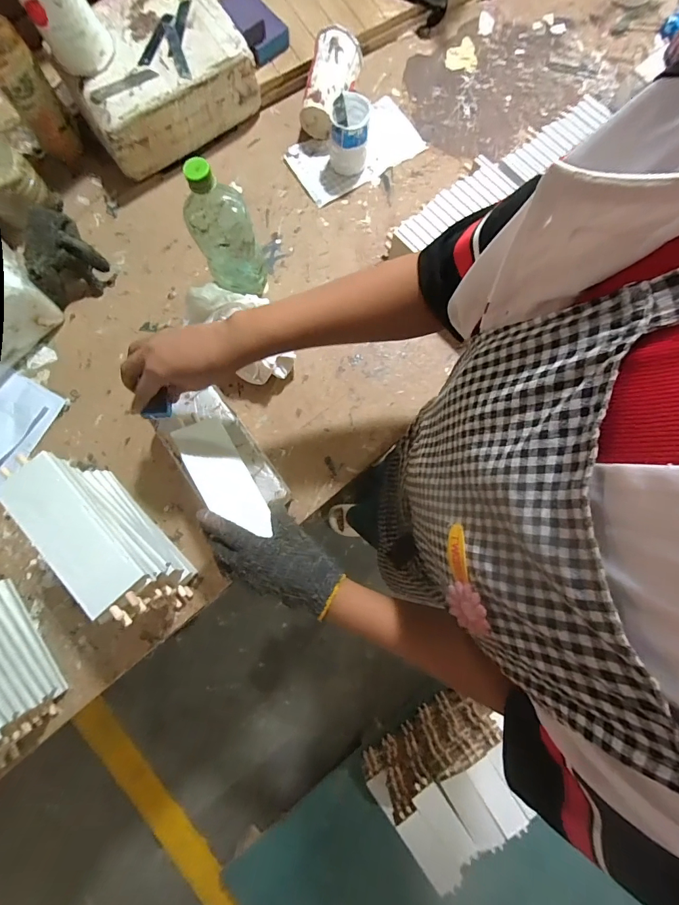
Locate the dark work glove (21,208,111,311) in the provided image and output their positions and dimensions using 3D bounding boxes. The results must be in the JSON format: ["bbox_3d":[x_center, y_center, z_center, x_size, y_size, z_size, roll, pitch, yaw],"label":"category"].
[{"bbox_3d":[-0.422,-0.290,0.578,0.090,0.084,0.106,44,83,8],"label":"dark work glove"}]

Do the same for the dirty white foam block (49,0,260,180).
[{"bbox_3d":[-0.296,-0.605,0.622,0.266,0.110,0.206,-37,87,-8],"label":"dirty white foam block"}]

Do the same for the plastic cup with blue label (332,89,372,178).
[{"bbox_3d":[0.015,-0.516,0.626,0.063,0.084,0.073,3,79,1],"label":"plastic cup with blue label"}]

